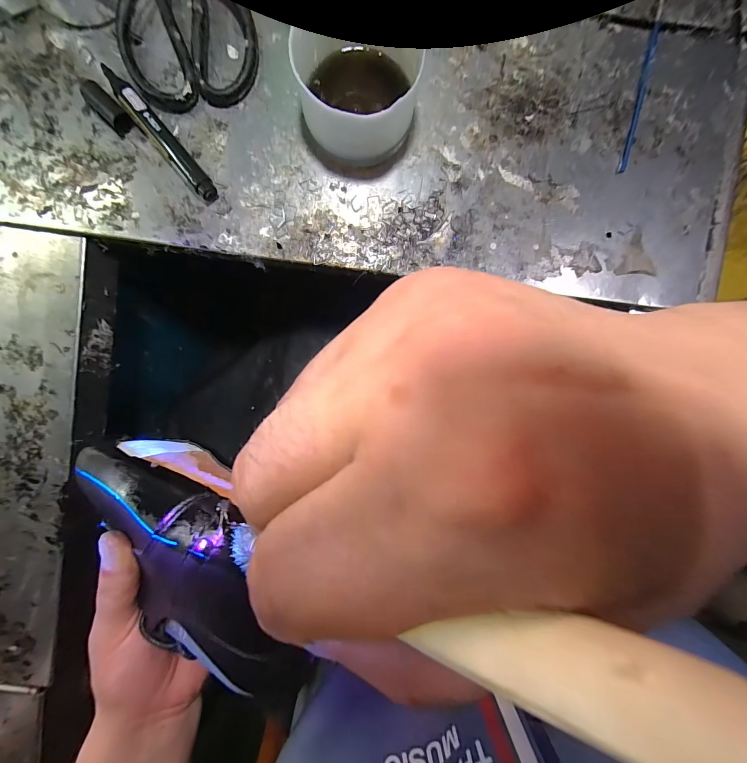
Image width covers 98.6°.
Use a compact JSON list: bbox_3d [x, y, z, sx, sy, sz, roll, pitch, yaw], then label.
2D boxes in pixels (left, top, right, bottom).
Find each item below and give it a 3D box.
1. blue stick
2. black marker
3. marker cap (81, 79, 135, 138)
[{"bbox_3d":[0.235,-0.247,0.283,0.009,0.004,0.124,12,94,-2],"label":"blue stick"},{"bbox_3d":[-0.176,-0.203,0.264,0.017,0.018,0.123,-40,94,1],"label":"black marker"},{"bbox_3d":[-0.215,-0.221,0.260,0.017,0.016,0.038,-44,94,2],"label":"marker cap"}]

